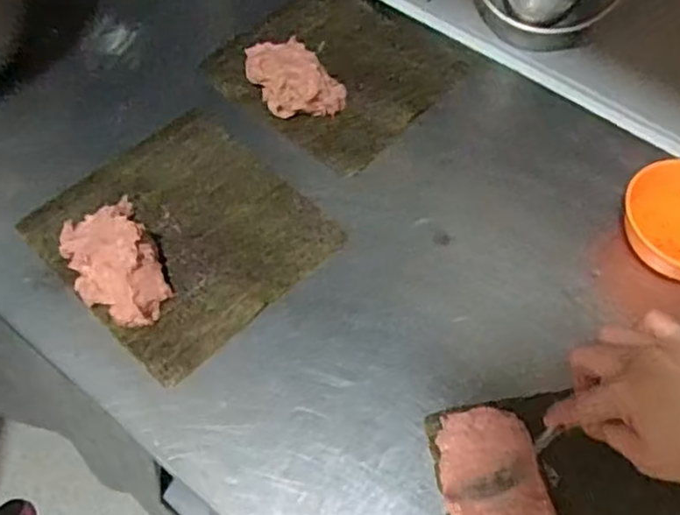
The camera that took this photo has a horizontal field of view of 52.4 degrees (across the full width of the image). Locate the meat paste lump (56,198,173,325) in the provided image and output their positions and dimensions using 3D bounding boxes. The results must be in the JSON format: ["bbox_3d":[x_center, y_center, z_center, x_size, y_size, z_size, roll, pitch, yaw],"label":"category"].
[{"bbox_3d":[-0.174,0.000,0.526,0.062,0.038,0.113,-24,61,-17],"label":"meat paste lump"}]

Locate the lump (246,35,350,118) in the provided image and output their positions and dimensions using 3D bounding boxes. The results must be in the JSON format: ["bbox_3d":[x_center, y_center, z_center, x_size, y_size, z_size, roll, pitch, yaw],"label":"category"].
[{"bbox_3d":[-0.044,-0.169,0.645,0.075,0.033,0.103,-35,65,-23],"label":"lump"}]

